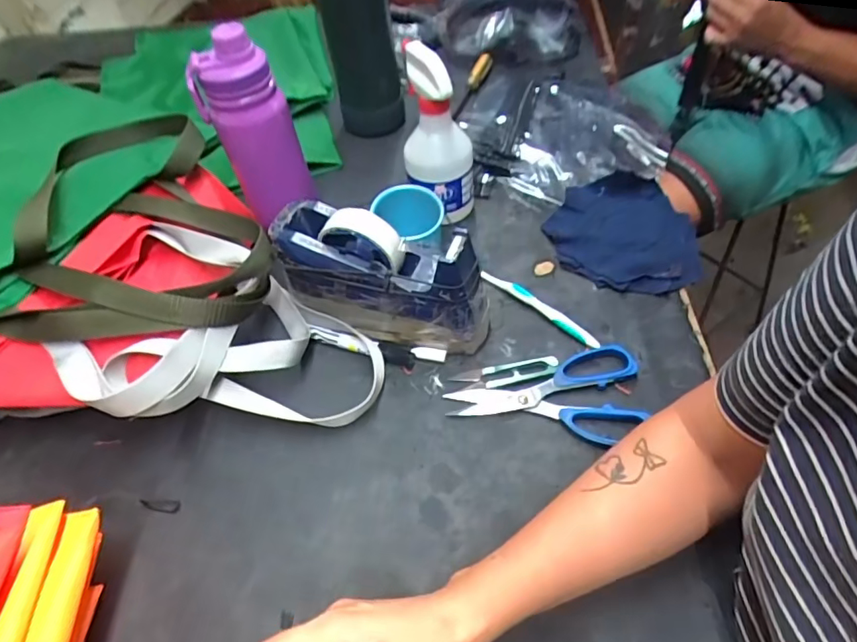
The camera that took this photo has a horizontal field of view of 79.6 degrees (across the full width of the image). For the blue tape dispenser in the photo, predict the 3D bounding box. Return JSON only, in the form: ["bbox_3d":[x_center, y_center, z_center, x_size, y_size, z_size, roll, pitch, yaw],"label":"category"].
[{"bbox_3d":[-0.043,-0.040,0.500,0.203,0.116,0.066,12,54,15],"label":"blue tape dispenser"}]

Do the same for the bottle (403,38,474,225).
[{"bbox_3d":[0.010,-0.203,0.571,0.074,0.192,0.081,0,52,6],"label":"bottle"}]

